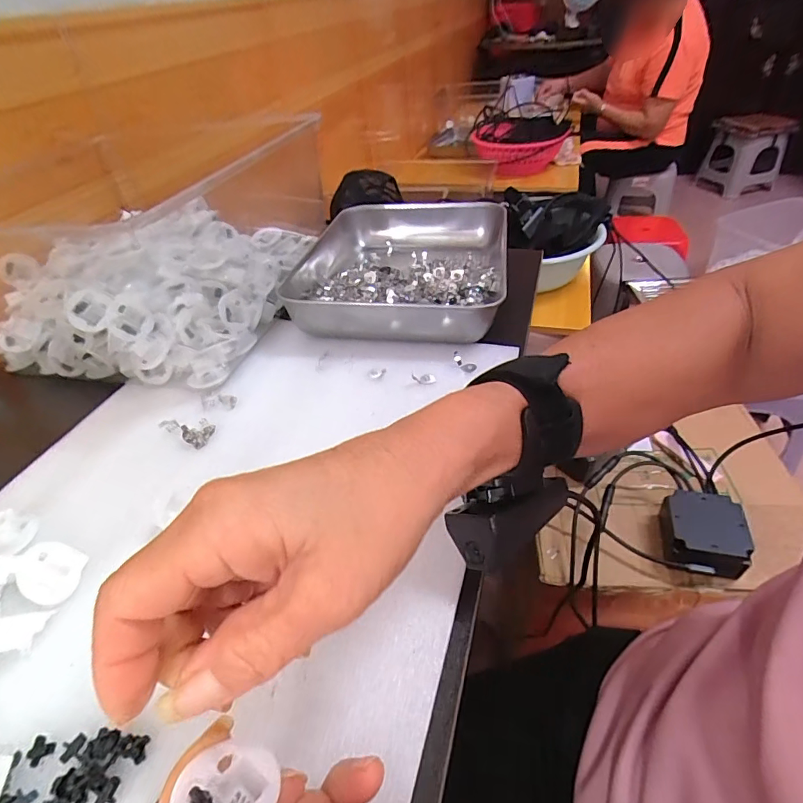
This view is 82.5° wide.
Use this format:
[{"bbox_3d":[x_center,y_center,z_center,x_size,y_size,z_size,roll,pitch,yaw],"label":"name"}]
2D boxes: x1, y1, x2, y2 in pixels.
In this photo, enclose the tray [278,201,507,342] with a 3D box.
[{"bbox_3d":[-0.002,-0.143,0.469,0.198,0.045,0.243,5,45,10],"label":"tray"}]

